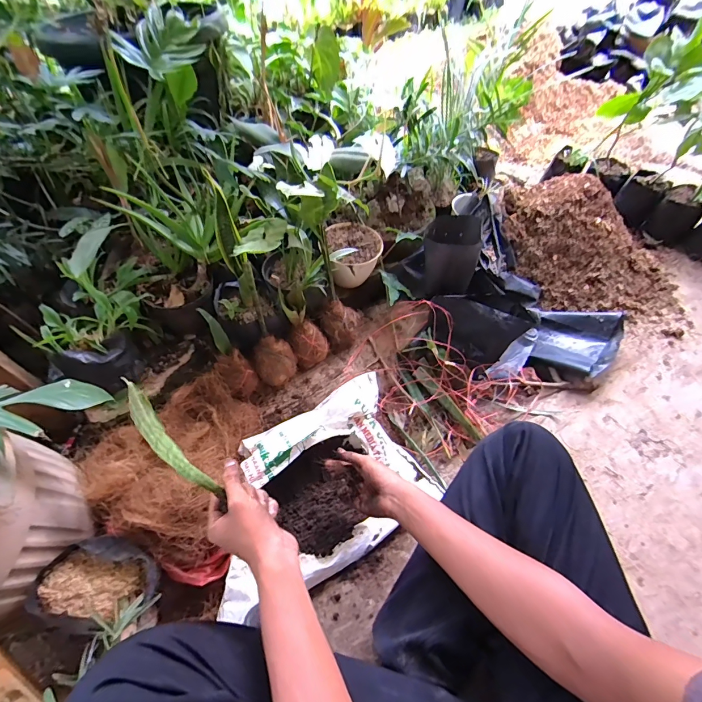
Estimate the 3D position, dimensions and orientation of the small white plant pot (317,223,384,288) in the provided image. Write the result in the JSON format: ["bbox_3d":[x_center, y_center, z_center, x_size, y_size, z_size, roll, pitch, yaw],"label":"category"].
[{"bbox_3d":[0.001,-0.240,0.914,0.147,0.093,0.153,0,52,0],"label":"small white plant pot"}]

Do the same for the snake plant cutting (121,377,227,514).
[{"bbox_3d":[-0.187,0.103,0.394,0.024,0.171,0.023,-40,27,-27],"label":"snake plant cutting"}]

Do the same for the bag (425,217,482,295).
[{"bbox_3d":[0.244,-0.249,0.931,0.128,0.135,0.167,10,53,8],"label":"bag"}]

